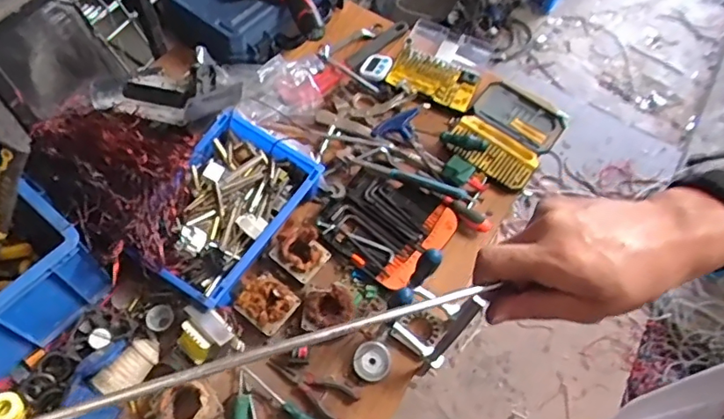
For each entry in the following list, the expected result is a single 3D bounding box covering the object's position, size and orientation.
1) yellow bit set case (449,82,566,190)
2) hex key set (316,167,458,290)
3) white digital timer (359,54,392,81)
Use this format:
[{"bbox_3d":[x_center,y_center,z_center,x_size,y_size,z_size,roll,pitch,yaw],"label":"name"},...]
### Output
[{"bbox_3d":[0.311,-0.167,1.133,0.190,0.033,0.254,34,63,15],"label":"yellow bit set case"},{"bbox_3d":[0.044,0.024,0.989,0.218,0.018,0.200,31,63,13],"label":"hex key set"},{"bbox_3d":[0.032,-0.319,1.181,0.059,0.012,0.062,21,88,-4],"label":"white digital timer"}]

